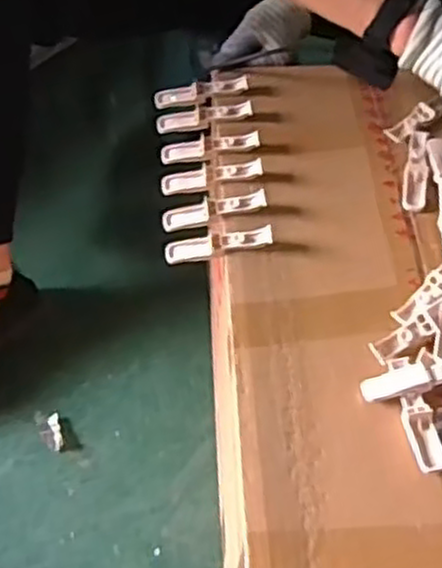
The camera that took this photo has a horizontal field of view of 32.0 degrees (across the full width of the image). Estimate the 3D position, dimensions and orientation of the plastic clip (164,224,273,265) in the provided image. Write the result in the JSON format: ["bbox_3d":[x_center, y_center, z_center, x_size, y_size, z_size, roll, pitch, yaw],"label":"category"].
[{"bbox_3d":[-0.003,-0.037,0.705,0.099,0.016,0.026,-11,56,11],"label":"plastic clip"}]

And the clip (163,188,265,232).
[{"bbox_3d":[-0.007,-0.069,0.726,0.098,0.011,0.022,-14,57,6],"label":"clip"}]

